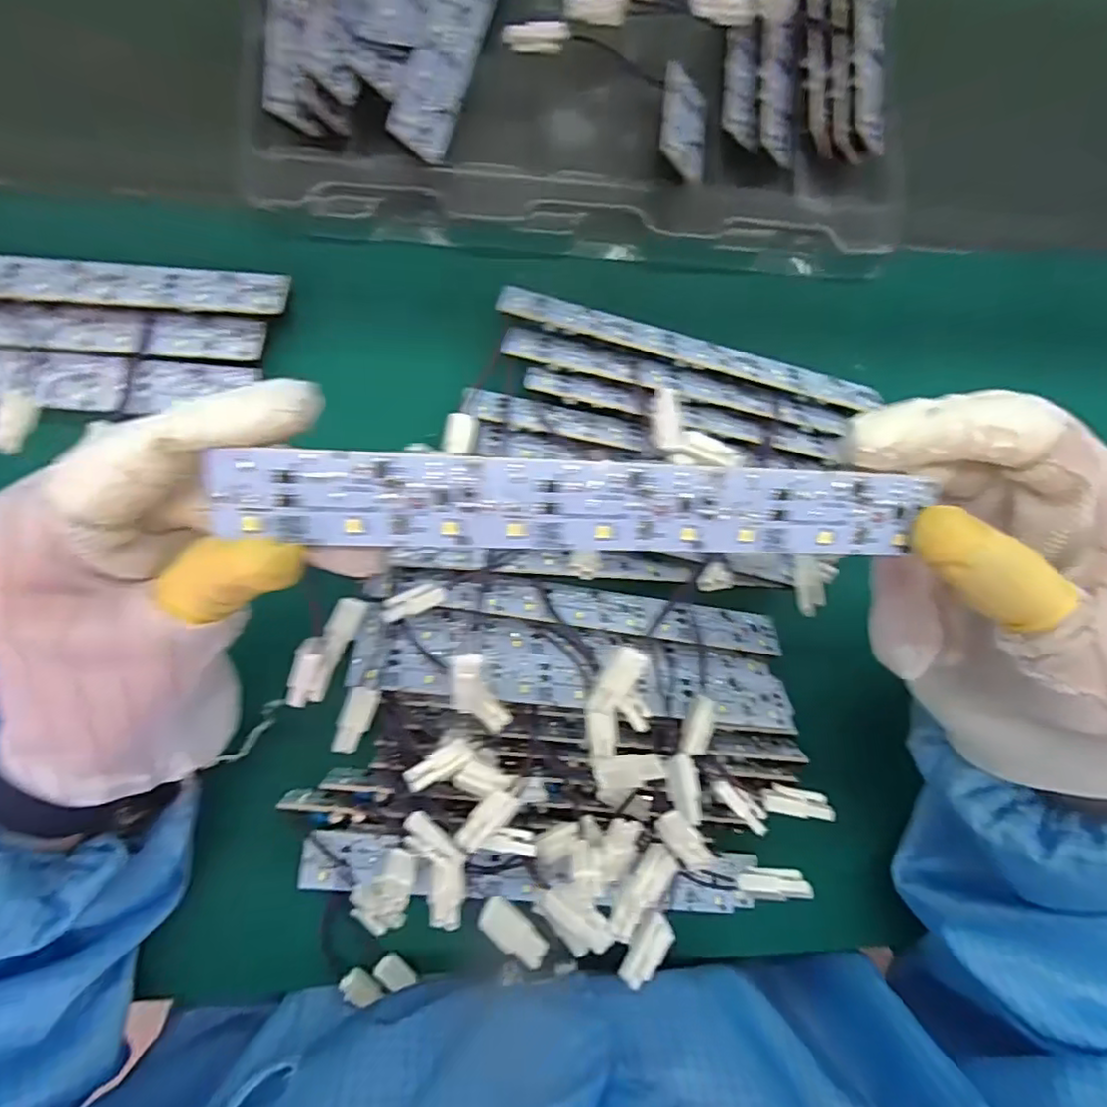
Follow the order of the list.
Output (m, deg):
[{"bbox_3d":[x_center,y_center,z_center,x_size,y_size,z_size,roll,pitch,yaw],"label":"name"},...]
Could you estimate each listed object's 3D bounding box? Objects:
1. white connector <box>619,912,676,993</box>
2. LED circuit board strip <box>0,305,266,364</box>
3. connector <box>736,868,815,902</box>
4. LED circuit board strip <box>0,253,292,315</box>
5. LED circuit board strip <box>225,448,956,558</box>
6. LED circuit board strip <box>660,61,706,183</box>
[{"bbox_3d":[0.034,0.144,0.226,0.011,0.006,0.026,48,57,-4],"label":"white connector"},{"bbox_3d":[-0.224,-0.098,0.268,0.190,0.010,0.022,1,86,-6],"label":"LED circuit board strip"},{"bbox_3d":[0.084,0.126,0.237,0.026,0.006,0.010,-5,88,18],"label":"connector"},{"bbox_3d":[-0.214,-0.119,0.265,0.192,0.008,0.025,1,86,-6],"label":"LED circuit board strip"},{"bbox_3d":[0.011,-0.012,0.163,0.182,0.004,0.024,1,109,-10],"label":"LED circuit board strip"},{"bbox_3d":[0.063,-0.208,0.299,0.027,0.004,0.061,16,70,-31],"label":"LED circuit board strip"}]

